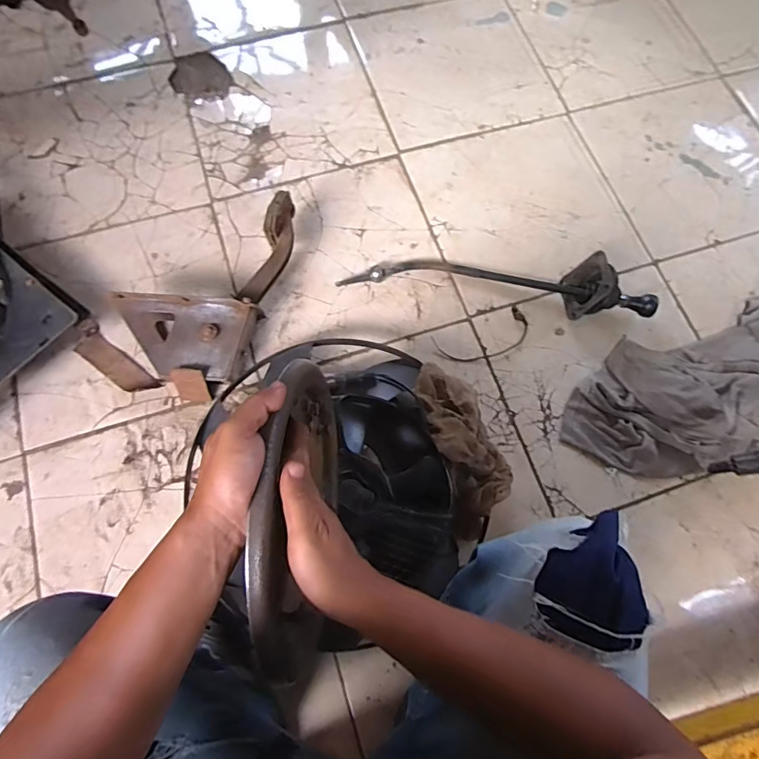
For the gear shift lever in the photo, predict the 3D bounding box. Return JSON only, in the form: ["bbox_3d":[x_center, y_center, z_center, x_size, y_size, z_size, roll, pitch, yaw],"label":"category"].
[{"bbox_3d":[0.225,-0.193,0.889,0.594,0.093,0.112,7,75,2],"label":"gear shift lever"}]

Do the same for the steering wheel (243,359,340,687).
[{"bbox_3d":[-0.076,0.138,0.470,0.035,0.264,0.295,5,75,1],"label":"steering wheel"}]

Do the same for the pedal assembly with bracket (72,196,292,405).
[{"bbox_3d":[-0.342,-0.168,0.851,0.286,0.093,0.389,17,75,4],"label":"pedal assembly with bracket"}]

